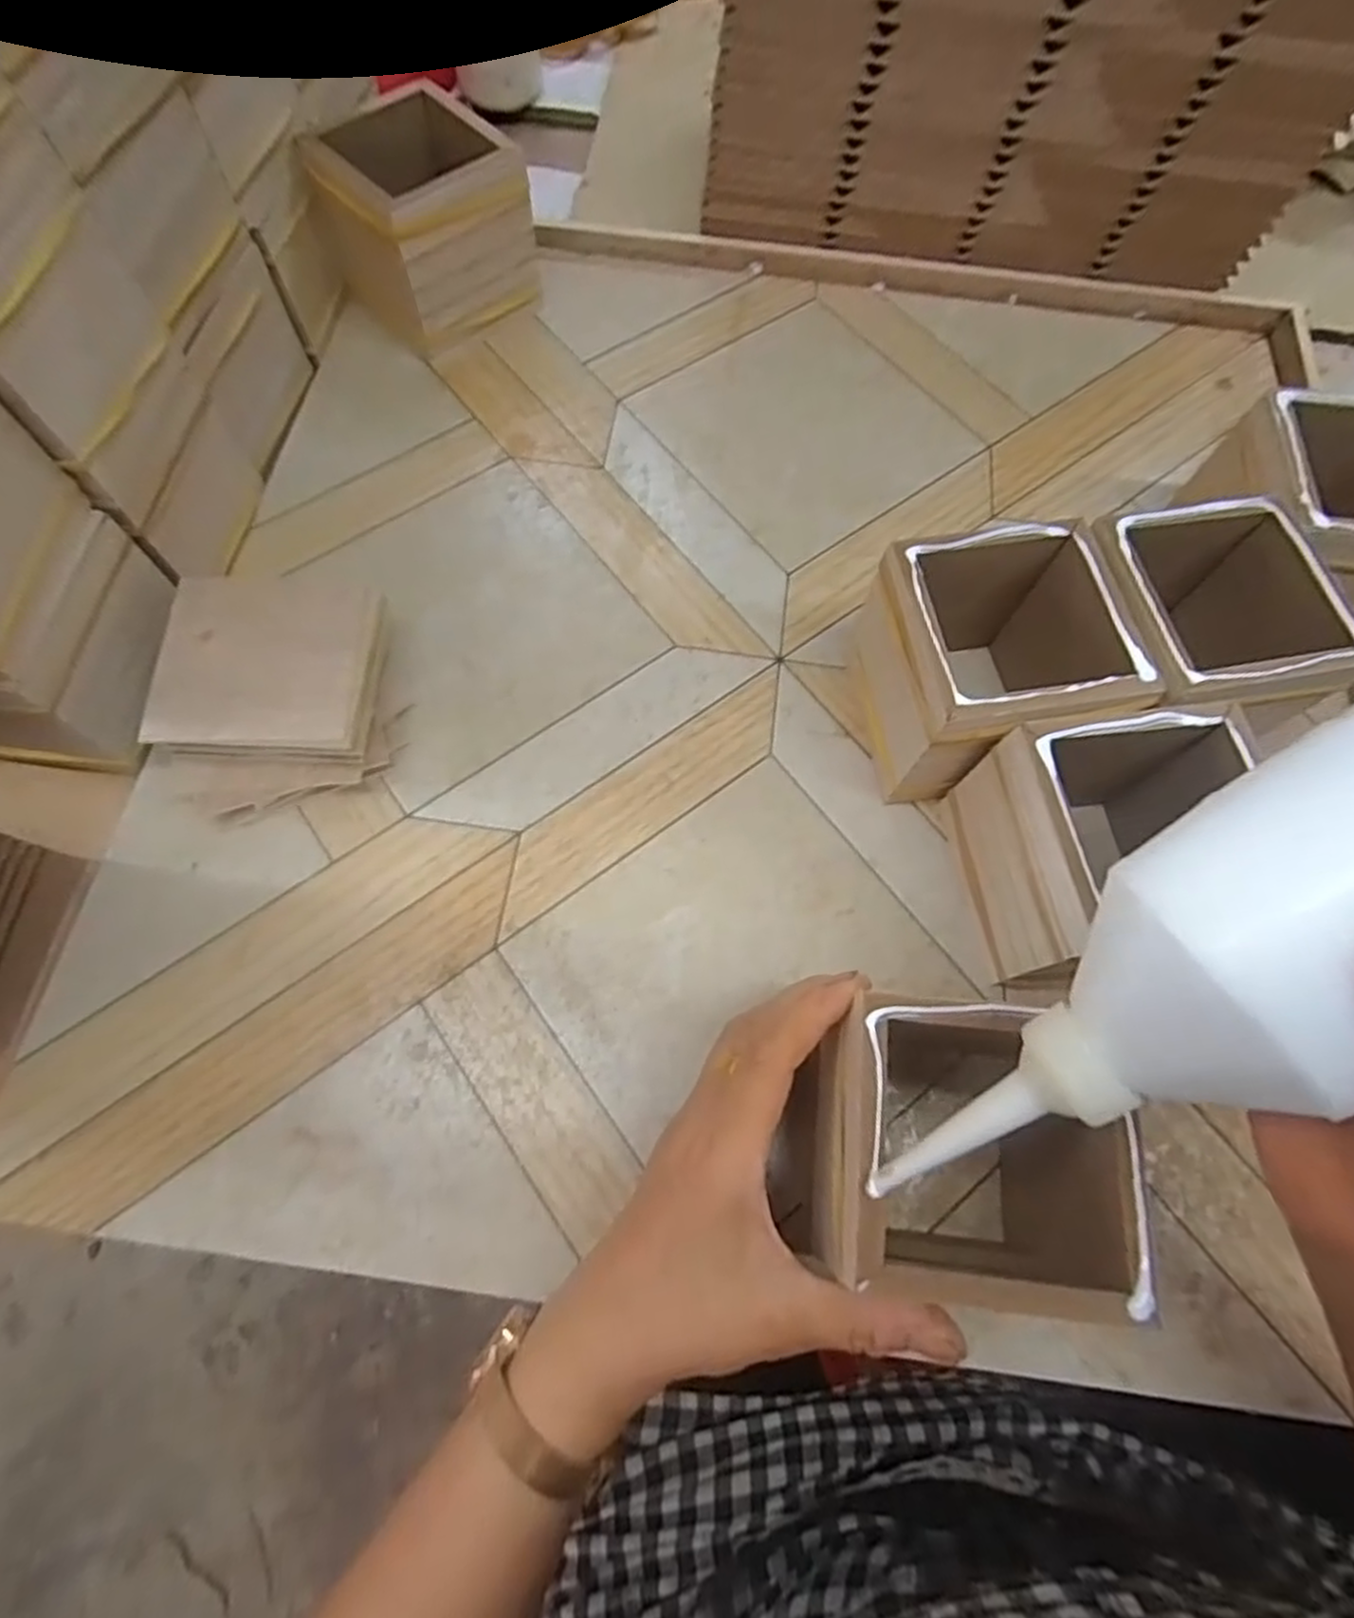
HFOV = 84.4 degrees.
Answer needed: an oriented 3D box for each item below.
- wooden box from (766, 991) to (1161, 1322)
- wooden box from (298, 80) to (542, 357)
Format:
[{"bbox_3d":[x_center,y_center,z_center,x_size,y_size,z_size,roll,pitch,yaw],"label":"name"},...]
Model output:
[{"bbox_3d":[0.098,0.117,0.265,0.088,0.087,0.084,6,69,1],"label":"wooden box"},{"bbox_3d":[-0.146,-0.342,0.444,0.092,0.088,0.083,-41,75,-15],"label":"wooden box"}]

